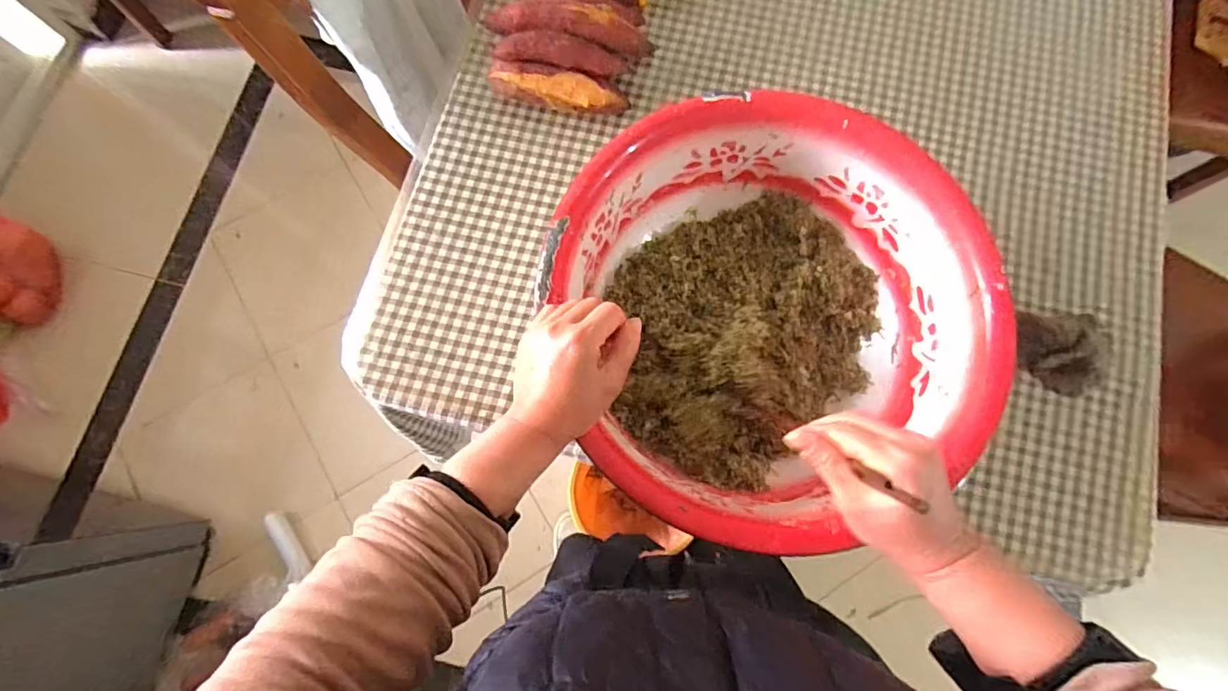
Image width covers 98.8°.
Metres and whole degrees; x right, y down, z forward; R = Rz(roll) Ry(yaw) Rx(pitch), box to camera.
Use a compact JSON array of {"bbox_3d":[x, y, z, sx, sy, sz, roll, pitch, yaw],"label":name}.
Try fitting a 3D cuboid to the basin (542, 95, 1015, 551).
[{"bbox_3d":[0.133,-0.031,0.492,0.356,0.123,0.358,0,78,-1],"label":"basin"}]

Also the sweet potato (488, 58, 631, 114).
[{"bbox_3d":[-0.064,-0.290,0.597,0.157,0.051,0.036,5,78,0],"label":"sweet potato"}]

